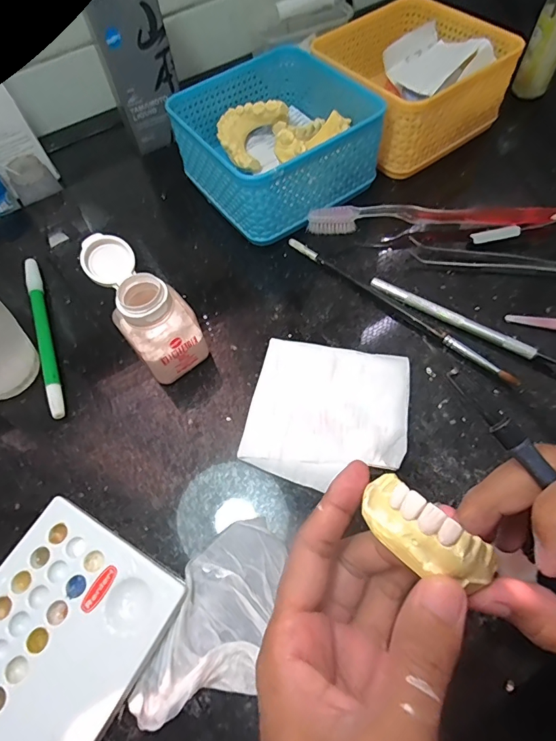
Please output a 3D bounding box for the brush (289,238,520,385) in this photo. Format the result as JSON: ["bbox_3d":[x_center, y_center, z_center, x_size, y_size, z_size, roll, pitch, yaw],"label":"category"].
[{"bbox_3d":[0.080,-0.047,0.293,0.187,0.008,0.008,40,71,21],"label":"brush"}]

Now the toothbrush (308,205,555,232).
[{"bbox_3d":[0.115,-0.115,0.320,0.181,0.018,0.021,0,62,4],"label":"toothbrush"}]

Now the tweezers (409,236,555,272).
[{"bbox_3d":[0.168,-0.080,0.301,0.140,0.010,0.020,11,63,9],"label":"tweezers"}]

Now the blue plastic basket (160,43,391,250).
[{"bbox_3d":[0.001,-0.188,0.344,0.138,0.062,0.136,-34,65,-14],"label":"blue plastic basket"}]

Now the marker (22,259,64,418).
[{"bbox_3d":[-0.168,-0.028,0.302,0.010,0.010,0.142,-23,63,-8],"label":"marker"}]

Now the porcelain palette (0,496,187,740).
[{"bbox_3d":[-0.123,0.151,0.199,0.094,0.013,0.152,25,66,16],"label":"porcelain palette"}]

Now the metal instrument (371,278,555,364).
[{"bbox_3d":[0.127,-0.032,0.281,0.138,0.008,0.009,30,68,18],"label":"metal instrument"}]

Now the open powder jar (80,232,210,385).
[{"bbox_3d":[-0.081,-0.038,0.263,0.041,0.075,0.066,-35,65,-14],"label":"open powder jar"}]

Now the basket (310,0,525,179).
[{"bbox_3d":[0.111,-0.253,0.370,0.130,0.064,0.133,-34,65,-14],"label":"basket"}]

